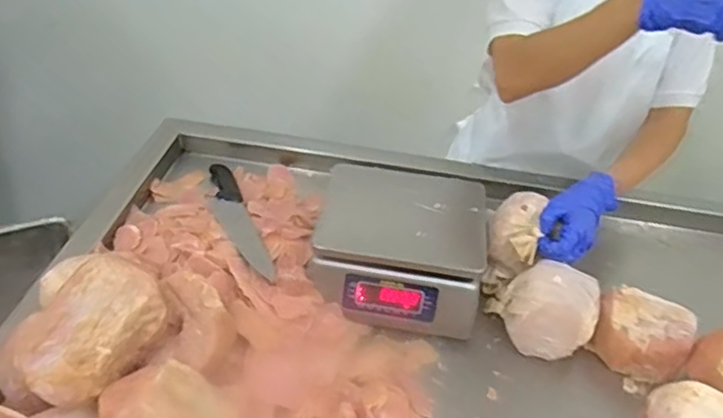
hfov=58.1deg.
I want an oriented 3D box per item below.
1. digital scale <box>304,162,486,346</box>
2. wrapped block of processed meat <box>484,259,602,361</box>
[{"bbox_3d":[0.056,0.041,0.909,0.228,0.101,0.238,8,39,3],"label":"digital scale"},{"bbox_3d":[0.251,0.130,0.859,0.139,0.084,0.109,3,39,-3],"label":"wrapped block of processed meat"}]

